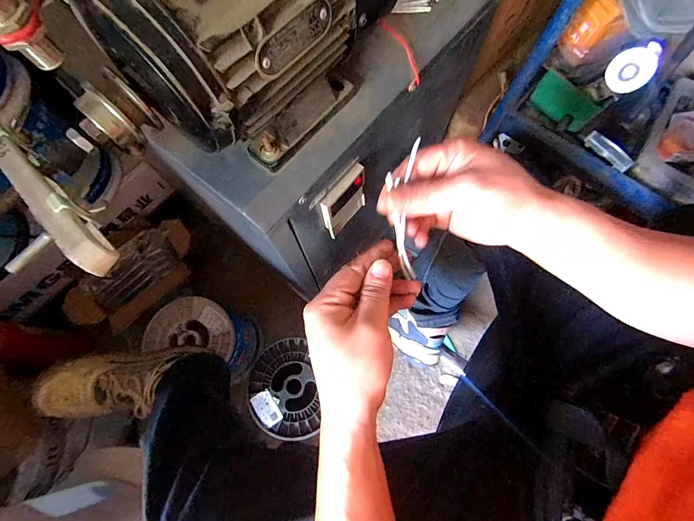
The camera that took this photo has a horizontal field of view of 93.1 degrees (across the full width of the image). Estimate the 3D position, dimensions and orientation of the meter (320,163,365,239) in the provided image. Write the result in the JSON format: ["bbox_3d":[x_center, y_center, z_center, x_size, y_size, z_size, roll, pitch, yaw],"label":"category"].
[{"bbox_3d":[-0.004,-0.075,0.440,0.016,0.099,0.079,36,77,9],"label":"meter"}]

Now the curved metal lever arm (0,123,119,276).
[{"bbox_3d":[-0.196,-0.047,0.209,0.176,0.022,0.018,37,77,22],"label":"curved metal lever arm"}]

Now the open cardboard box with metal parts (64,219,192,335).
[{"bbox_3d":[-0.505,0.034,0.802,0.143,0.094,0.302,38,77,10],"label":"open cardboard box with metal parts"}]

